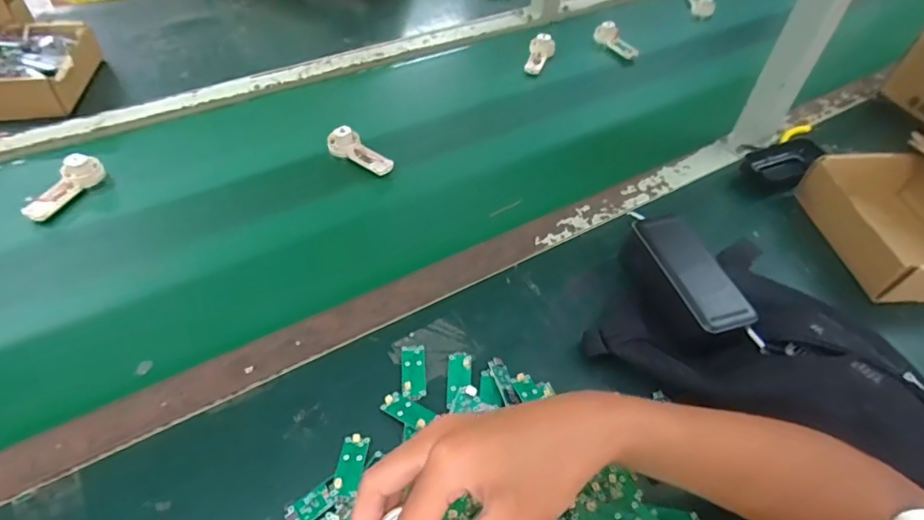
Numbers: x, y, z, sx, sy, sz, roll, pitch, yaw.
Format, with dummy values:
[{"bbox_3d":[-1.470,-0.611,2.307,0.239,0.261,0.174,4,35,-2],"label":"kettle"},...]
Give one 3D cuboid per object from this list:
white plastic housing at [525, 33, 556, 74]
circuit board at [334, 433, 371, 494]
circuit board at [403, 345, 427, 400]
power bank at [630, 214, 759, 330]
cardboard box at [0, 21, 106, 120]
[{"bbox_3d":[0.120,-0.324,0.811,0.039,0.025,0.081,17,63,12],"label":"white plastic housing"},{"bbox_3d":[-0.082,0.152,0.382,0.019,0.004,0.046,4,35,1],"label":"circuit board"},{"bbox_3d":[-0.041,0.095,0.437,0.019,0.004,0.049,-2,49,-5],"label":"circuit board"},{"bbox_3d":[0.210,0.006,0.468,0.054,0.011,0.135,-13,51,-13],"label":"power bank"},{"bbox_3d":[-0.576,-0.252,0.681,0.144,0.053,0.163,-6,50,-8],"label":"cardboard box"}]

